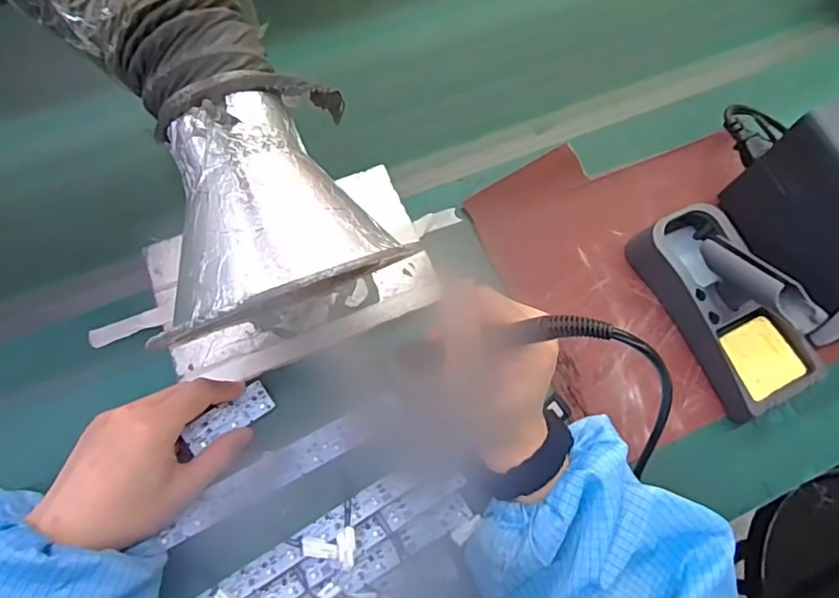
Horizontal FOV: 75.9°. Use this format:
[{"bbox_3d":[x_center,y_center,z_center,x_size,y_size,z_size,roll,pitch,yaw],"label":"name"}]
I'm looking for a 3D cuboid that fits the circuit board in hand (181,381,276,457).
[{"bbox_3d":[-0.141,0.090,0.400,0.065,0.004,0.024,-36,98,-22],"label":"circuit board in hand"}]

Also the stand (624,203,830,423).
[{"bbox_3d":[0.243,-0.001,0.419,0.078,0.079,0.168,-28,72,-12],"label":"stand"}]

